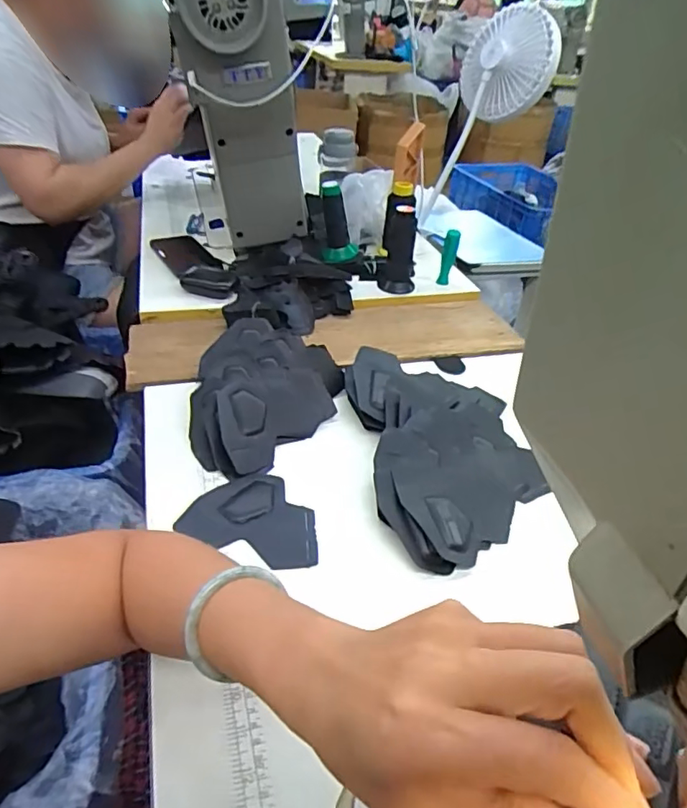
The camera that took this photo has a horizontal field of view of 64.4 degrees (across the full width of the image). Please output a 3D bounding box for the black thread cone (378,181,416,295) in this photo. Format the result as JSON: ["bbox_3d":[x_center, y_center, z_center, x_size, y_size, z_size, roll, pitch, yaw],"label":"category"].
[{"bbox_3d":[0.095,-0.269,0.890,0.061,0.163,0.062,7,37,1],"label":"black thread cone"}]

